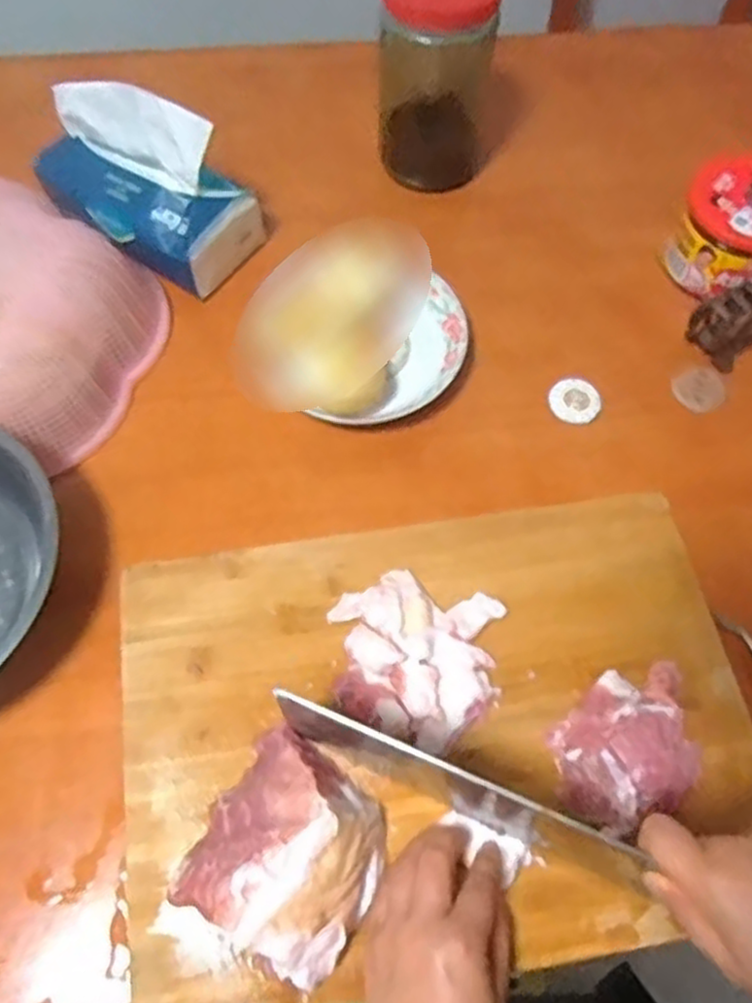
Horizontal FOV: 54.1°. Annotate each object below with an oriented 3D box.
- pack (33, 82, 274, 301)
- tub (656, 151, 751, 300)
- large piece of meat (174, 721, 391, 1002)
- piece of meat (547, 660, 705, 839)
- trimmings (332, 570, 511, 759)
[{"bbox_3d":[-0.195,-0.270,0.609,0.181,0.107,0.089,26,67,12],"label":"pack"},{"bbox_3d":[0.308,-0.231,0.629,0.102,0.077,0.098,0,64,0],"label":"tub"},{"bbox_3d":[-0.048,0.196,0.413,0.102,0.046,0.107,32,66,13],"label":"large piece of meat"},{"bbox_3d":[0.160,0.153,0.461,0.092,0.022,0.089,-10,65,-5],"label":"piece of meat"},{"bbox_3d":[0.024,0.100,0.486,0.111,0.016,0.107,17,65,8],"label":"trimmings"}]

